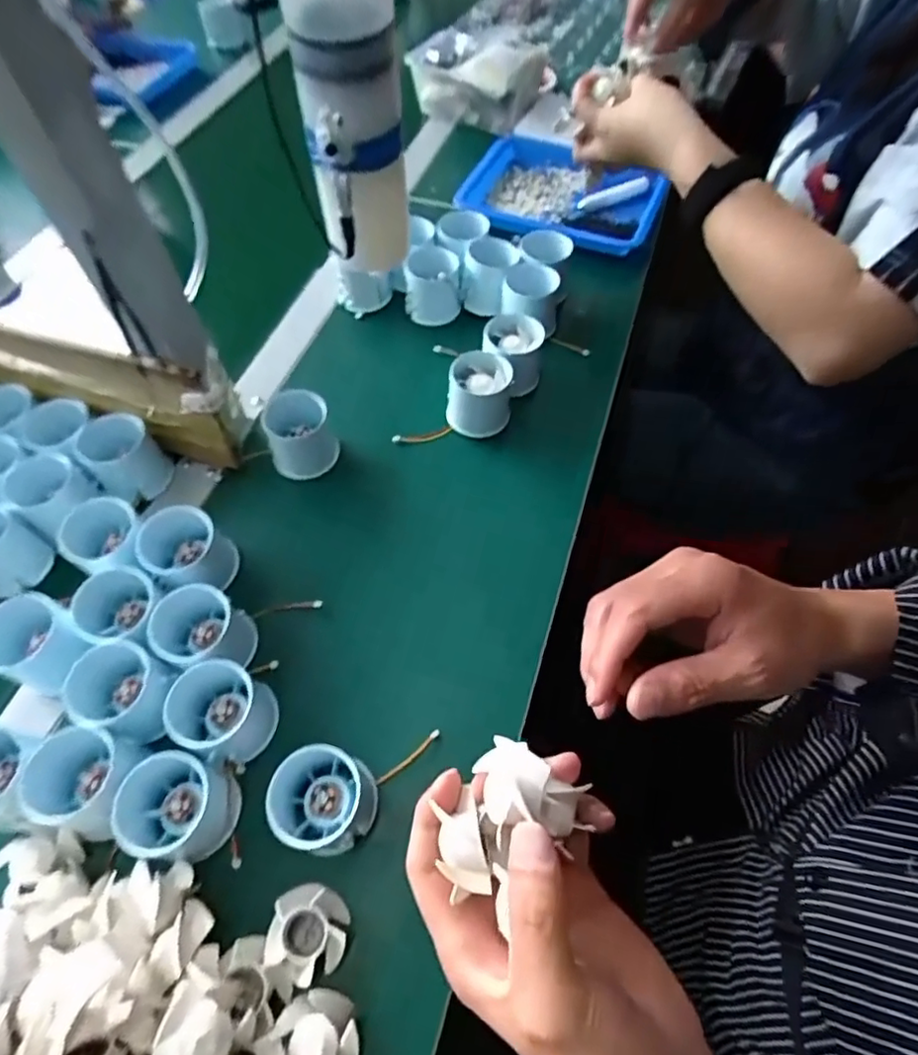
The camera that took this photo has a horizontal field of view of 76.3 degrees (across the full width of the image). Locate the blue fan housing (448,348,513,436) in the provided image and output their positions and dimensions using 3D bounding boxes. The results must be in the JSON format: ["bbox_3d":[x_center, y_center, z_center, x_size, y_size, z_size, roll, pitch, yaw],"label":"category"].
[{"bbox_3d":[0.017,-0.113,0.502,0.052,0.047,0.053,-1,59,1],"label":"blue fan housing"}]

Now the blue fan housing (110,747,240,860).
[{"bbox_3d":[-0.167,0.162,0.342,0.063,0.049,0.051,20,61,13],"label":"blue fan housing"}]

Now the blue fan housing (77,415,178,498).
[{"bbox_3d":[-0.266,-0.056,0.465,0.060,0.047,0.050,25,63,16],"label":"blue fan housing"}]

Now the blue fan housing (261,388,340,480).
[{"bbox_3d":[-0.130,-0.077,0.477,0.052,0.049,0.050,-1,59,1],"label":"blue fan housing"}]

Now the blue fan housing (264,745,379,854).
[{"bbox_3d":[-0.083,0.157,0.346,0.063,0.048,0.054,22,62,15],"label":"blue fan housing"}]

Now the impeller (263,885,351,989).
[{"bbox_3d":[-0.082,0.222,0.322,0.041,0.019,0.042,16,61,11],"label":"impeller"}]

